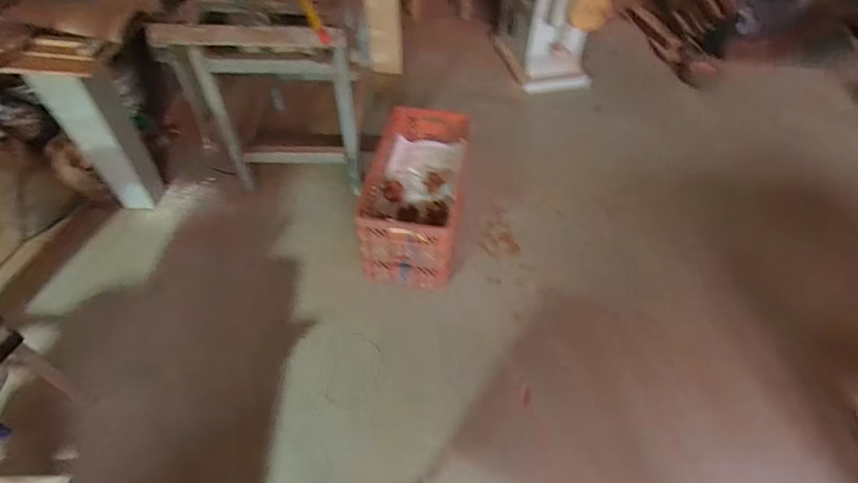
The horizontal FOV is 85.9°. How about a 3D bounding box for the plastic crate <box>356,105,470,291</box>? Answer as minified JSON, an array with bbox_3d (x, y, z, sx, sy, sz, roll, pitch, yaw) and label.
[{"bbox_3d":[-0.044,-0.179,1.797,0.335,0.298,0.649,6,52,6],"label":"plastic crate"}]

